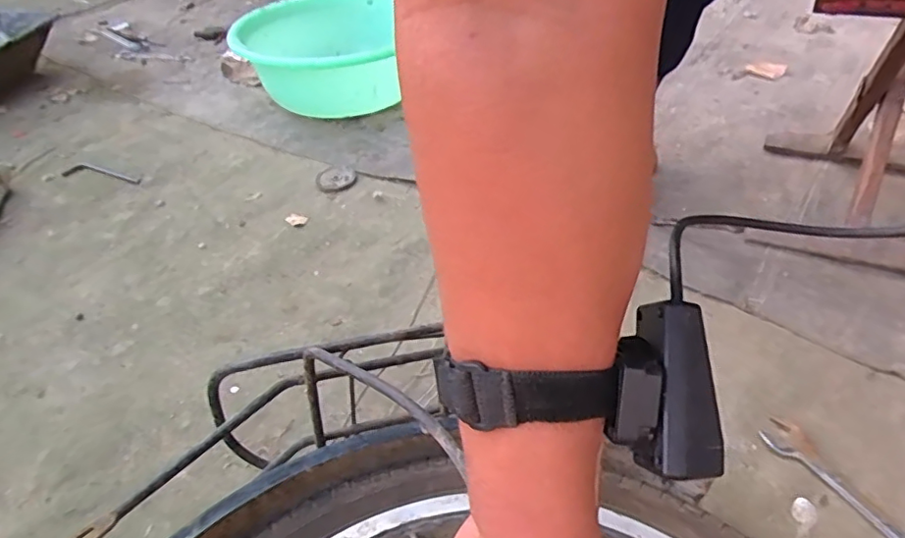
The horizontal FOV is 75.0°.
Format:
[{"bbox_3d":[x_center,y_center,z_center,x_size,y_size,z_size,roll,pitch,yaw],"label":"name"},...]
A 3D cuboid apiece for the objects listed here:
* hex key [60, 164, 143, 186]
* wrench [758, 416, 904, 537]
[{"bbox_3d":[-0.527,-0.138,0.887,0.131,0.010,0.039,12,44,18],"label":"hex key"},{"bbox_3d":[0.329,0.194,0.465,0.036,0.014,0.197,-19,44,-16],"label":"wrench"}]

